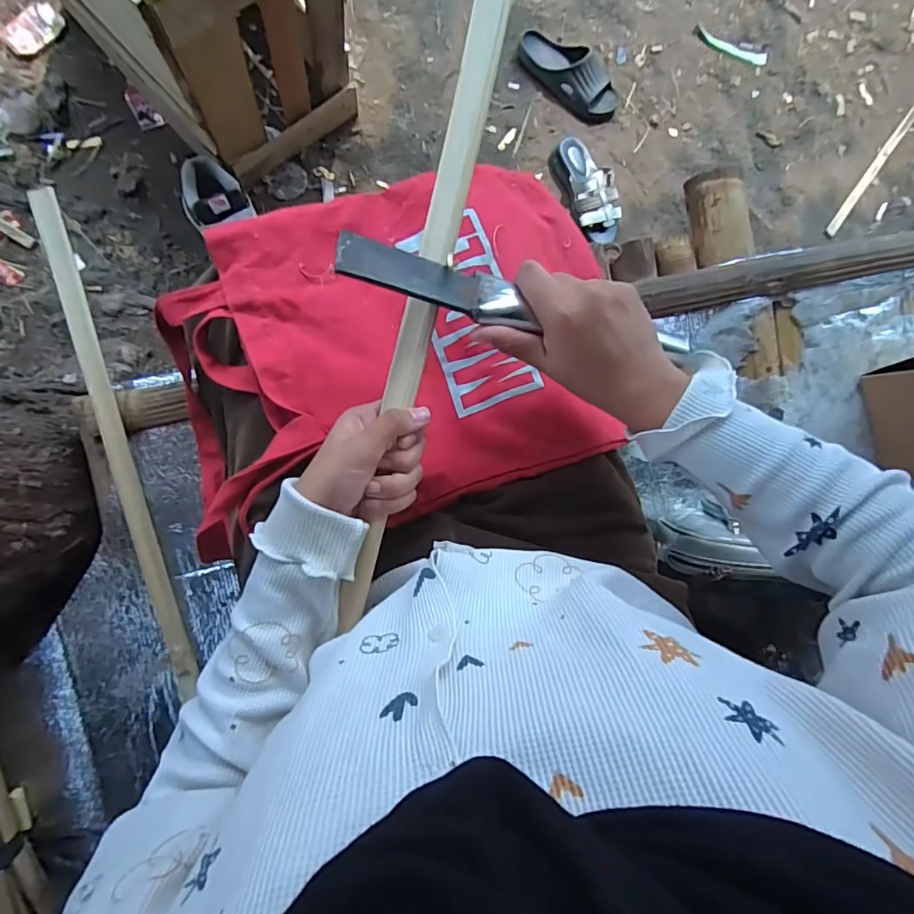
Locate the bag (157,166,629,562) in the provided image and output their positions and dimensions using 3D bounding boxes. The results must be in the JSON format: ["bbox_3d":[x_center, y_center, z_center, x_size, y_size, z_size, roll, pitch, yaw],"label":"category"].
[{"bbox_3d":[-0.050,-0.100,0.465,0.436,0.138,0.285,-20,92,-6],"label":"bag"}]

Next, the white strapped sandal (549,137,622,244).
[{"bbox_3d":[0.286,-0.580,1.097,0.100,0.064,0.232,-25,93,-6],"label":"white strapped sandal"}]

